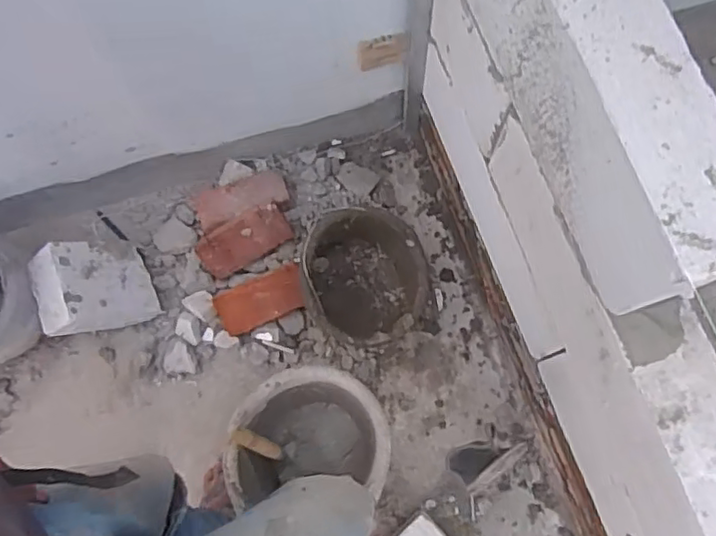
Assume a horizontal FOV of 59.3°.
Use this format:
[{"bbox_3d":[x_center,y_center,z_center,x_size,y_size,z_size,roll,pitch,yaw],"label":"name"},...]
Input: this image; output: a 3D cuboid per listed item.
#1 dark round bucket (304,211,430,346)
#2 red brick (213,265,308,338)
[{"bbox_3d":[0.021,0.027,1.225,0.216,0.209,0.235,0,77,2],"label":"dark round bucket"},{"bbox_3d":[-0.197,0.065,1.281,0.191,0.043,0.092,-25,77,11],"label":"red brick"}]

